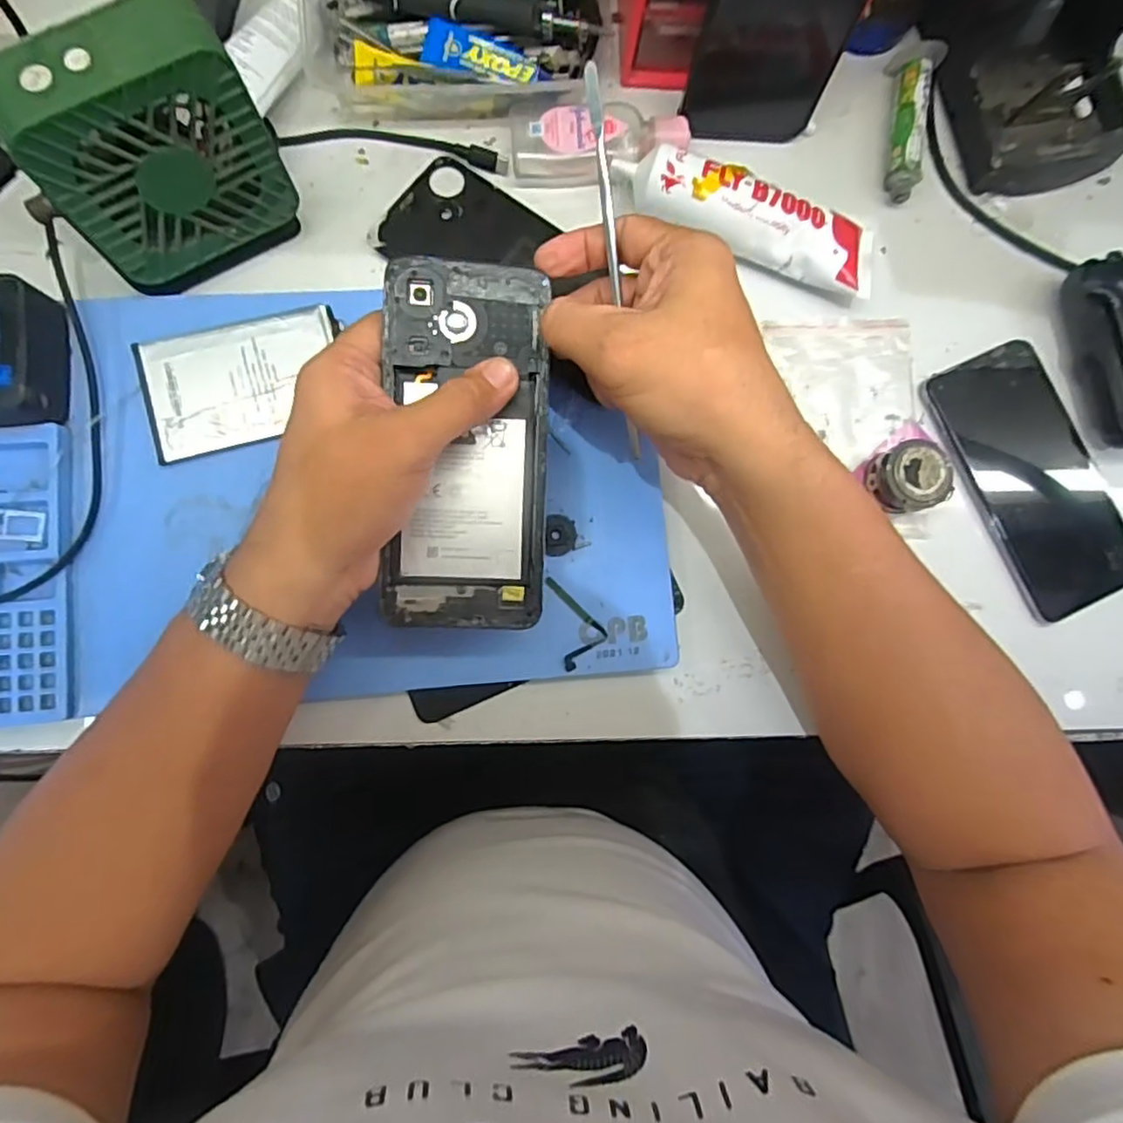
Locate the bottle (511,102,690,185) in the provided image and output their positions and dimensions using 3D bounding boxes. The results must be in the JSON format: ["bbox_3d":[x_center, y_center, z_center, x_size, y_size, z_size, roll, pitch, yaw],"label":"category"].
[{"bbox_3d":[0.023,-0.245,0.375,0.101,0.024,0.042,-9,85,-5],"label":"bottle"}]

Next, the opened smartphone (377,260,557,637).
[{"bbox_3d":[-0.044,-0.053,0.303,0.075,0.007,0.167,0,94,-4],"label":"opened smartphone"}]

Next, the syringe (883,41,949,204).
[{"bbox_3d":[0.209,-0.268,0.390,0.026,0.020,0.095,12,84,-3],"label":"syringe"}]

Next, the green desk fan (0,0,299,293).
[{"bbox_3d":[-0.187,-0.188,0.306,0.095,0.114,0.043,-32,87,-6],"label":"green desk fan"}]

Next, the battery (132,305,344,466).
[{"bbox_3d":[-0.168,-0.096,0.342,0.101,0.004,0.067,-15,86,-5],"label":"battery"}]

